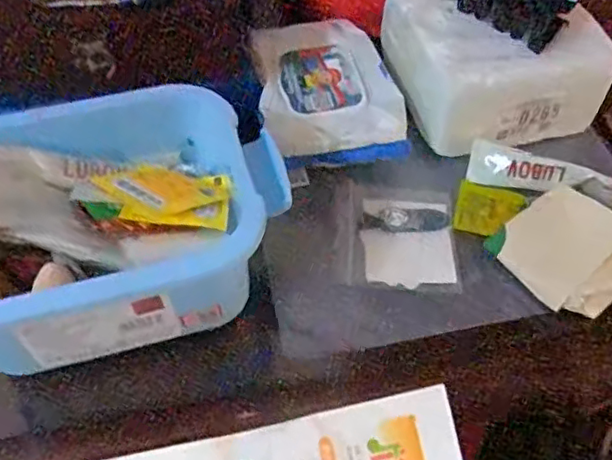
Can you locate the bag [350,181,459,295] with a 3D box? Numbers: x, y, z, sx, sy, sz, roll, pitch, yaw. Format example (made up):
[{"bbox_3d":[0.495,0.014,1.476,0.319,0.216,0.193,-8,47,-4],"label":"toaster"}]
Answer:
[{"bbox_3d":[0.070,0.003,0.441,0.076,0.009,0.088,3,55,2],"label":"bag"}]

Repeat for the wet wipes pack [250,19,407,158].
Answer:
[{"bbox_3d":[0.016,-0.116,0.501,0.107,0.032,0.159,-9,55,-7],"label":"wet wipes pack"}]

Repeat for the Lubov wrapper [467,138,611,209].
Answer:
[{"bbox_3d":[0.200,-0.029,0.451,0.160,0.028,0.028,26,58,17],"label":"Lubov wrapper"}]

